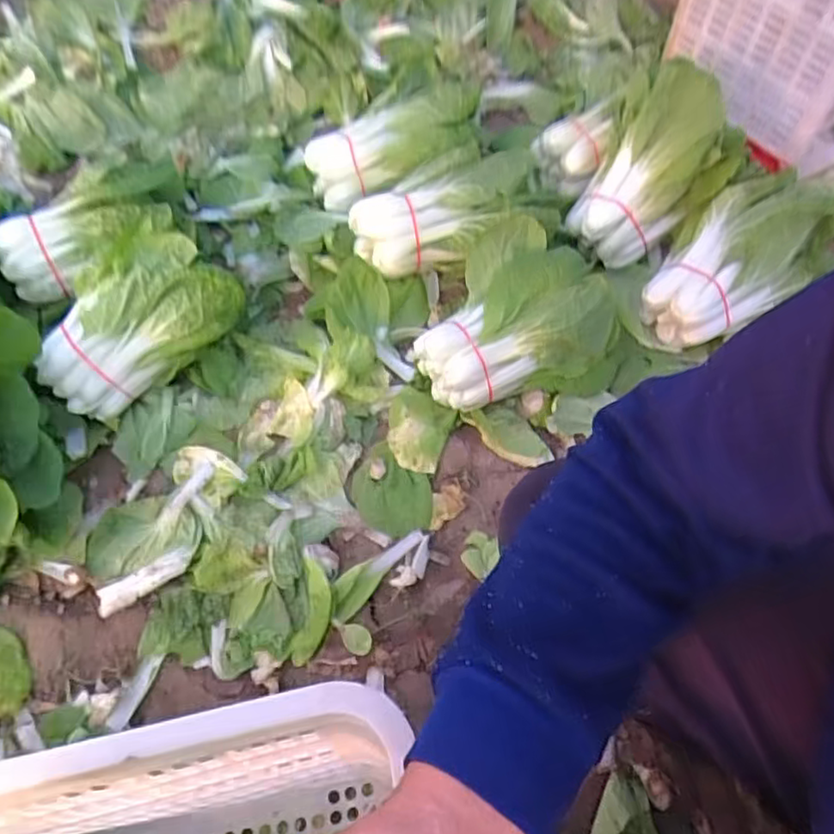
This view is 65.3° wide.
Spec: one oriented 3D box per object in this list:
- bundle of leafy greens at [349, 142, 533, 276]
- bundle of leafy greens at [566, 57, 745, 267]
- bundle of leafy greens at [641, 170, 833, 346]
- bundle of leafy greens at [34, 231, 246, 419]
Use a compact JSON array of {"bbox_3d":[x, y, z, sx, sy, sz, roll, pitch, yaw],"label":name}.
[{"bbox_3d":[0.044,-0.299,0.920,0.281,0.083,0.137,-31,62,-5],"label":"bundle of leafy greens"},{"bbox_3d":[0.334,-0.346,0.928,0.188,0.090,0.258,34,102,13],"label":"bundle of leafy greens"},{"bbox_3d":[0.422,-0.205,0.868,0.255,0.106,0.136,-42,49,8],"label":"bundle of leafy greens"},{"bbox_3d":[-0.356,-0.127,0.817,0.247,0.147,0.153,-27,62,-17],"label":"bundle of leafy greens"}]

